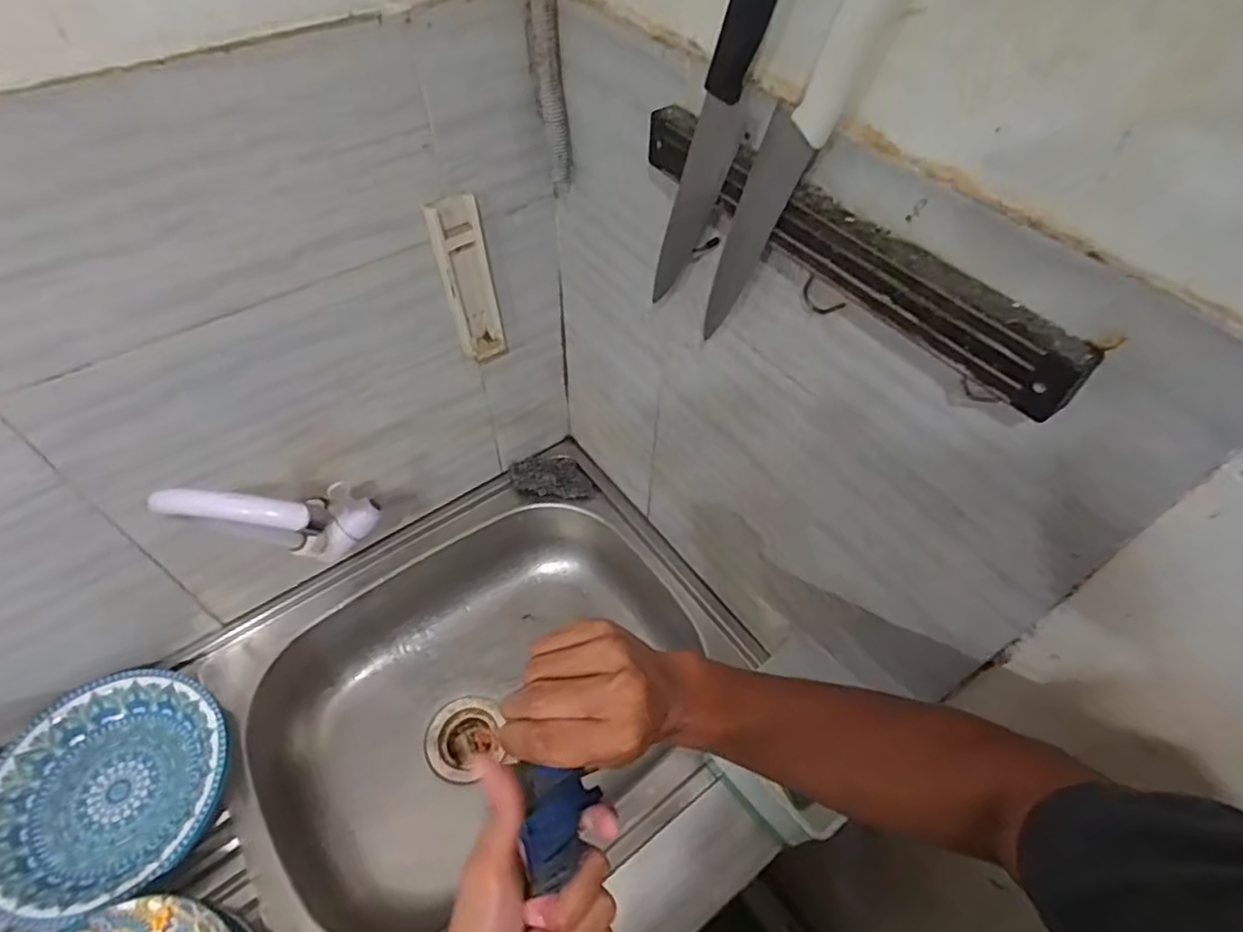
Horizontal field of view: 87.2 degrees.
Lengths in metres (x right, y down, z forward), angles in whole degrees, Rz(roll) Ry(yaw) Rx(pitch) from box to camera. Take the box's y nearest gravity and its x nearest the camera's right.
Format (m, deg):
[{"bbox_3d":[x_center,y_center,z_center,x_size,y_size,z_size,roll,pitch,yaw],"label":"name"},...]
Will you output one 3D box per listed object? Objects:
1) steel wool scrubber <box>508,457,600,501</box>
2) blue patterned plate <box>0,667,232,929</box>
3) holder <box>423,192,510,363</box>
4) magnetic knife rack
[{"bbox_3d":[-0.096,0.015,0.929,0.127,0.023,0.062,7,52,4],"label":"steel wool scrubber"},{"bbox_3d":[-0.517,0.322,0.658,0.220,0.032,0.224,1,52,-1],"label":"blue patterned plate"},{"bbox_3d":[-0.157,-0.188,0.680,0.055,0.186,0.018,-32,59,-24],"label":"holder"},{"bbox_3d":[0.129,-0.145,0.411,0.021,0.045,0.332,-30,59,-23],"label":"magnetic knife rack"}]

